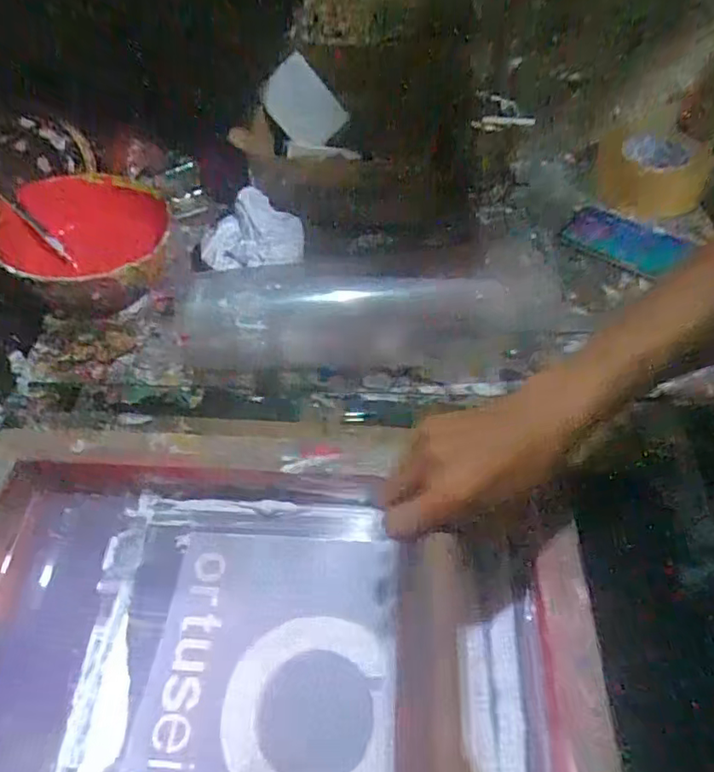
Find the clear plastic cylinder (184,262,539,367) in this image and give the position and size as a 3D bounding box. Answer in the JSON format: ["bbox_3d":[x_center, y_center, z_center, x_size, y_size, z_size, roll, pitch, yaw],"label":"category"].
[{"bbox_3d":[-0.007,-0.064,0.529,0.338,0.096,0.078,2,53,2],"label":"clear plastic cylinder"}]

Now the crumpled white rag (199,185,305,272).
[{"bbox_3d":[-0.114,-0.164,0.608,0.109,0.064,0.085,-5,53,-4],"label":"crumpled white rag"}]

